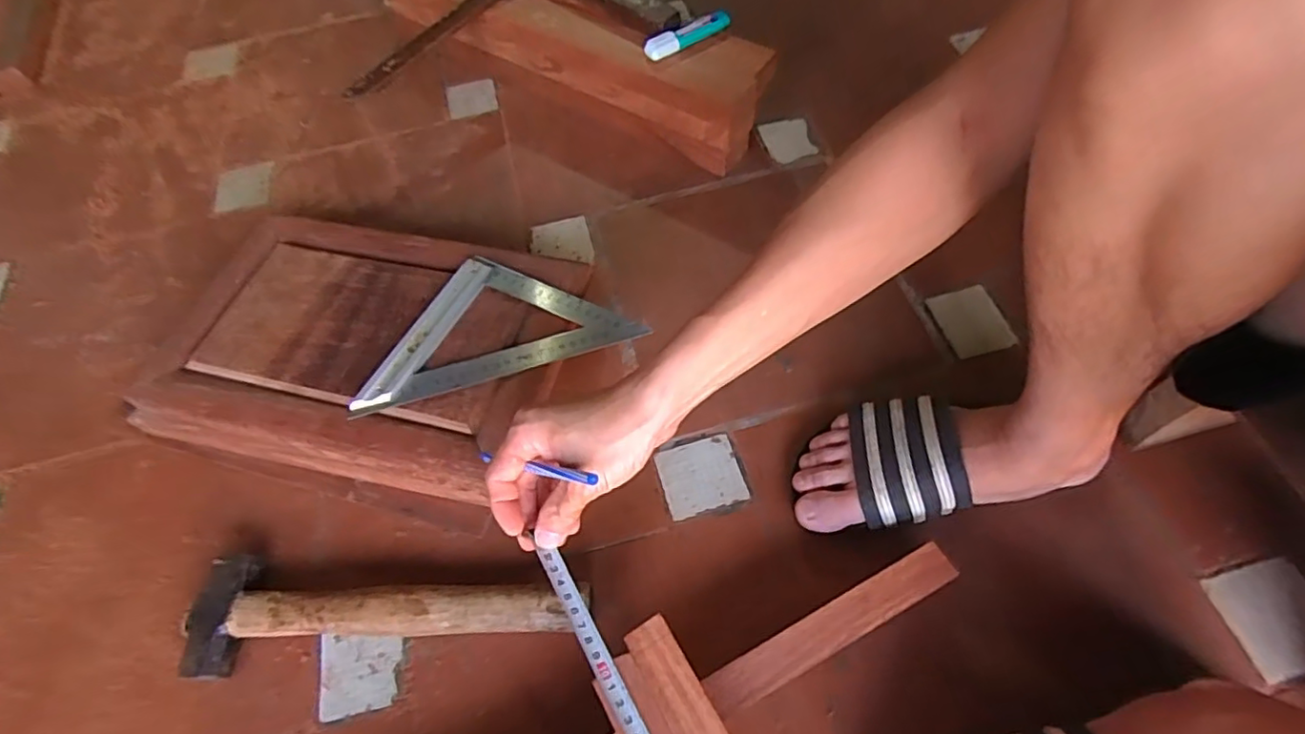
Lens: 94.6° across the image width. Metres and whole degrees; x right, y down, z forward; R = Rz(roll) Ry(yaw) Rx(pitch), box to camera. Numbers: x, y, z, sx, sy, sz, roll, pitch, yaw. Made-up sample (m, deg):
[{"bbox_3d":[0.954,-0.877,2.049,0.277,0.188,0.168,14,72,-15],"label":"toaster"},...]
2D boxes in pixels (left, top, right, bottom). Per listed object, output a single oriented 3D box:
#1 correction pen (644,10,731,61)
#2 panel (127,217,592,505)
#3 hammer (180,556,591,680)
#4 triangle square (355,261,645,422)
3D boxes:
[{"bbox_3d":[0.042,-0.377,0.679,0.104,0.019,0.018,-26,62,-11],"label":"correction pen"},{"bbox_3d":[-0.271,-0.020,0.594,0.368,0.071,0.248,11,62,10],"label":"panel"},{"bbox_3d":[-0.209,0.196,0.483,0.311,0.036,0.089,-3,60,3],"label":"hammer"},{"bbox_3d":[-0.151,-0.049,0.551,0.247,0.020,0.124,-19,61,-7],"label":"triangle square"}]

